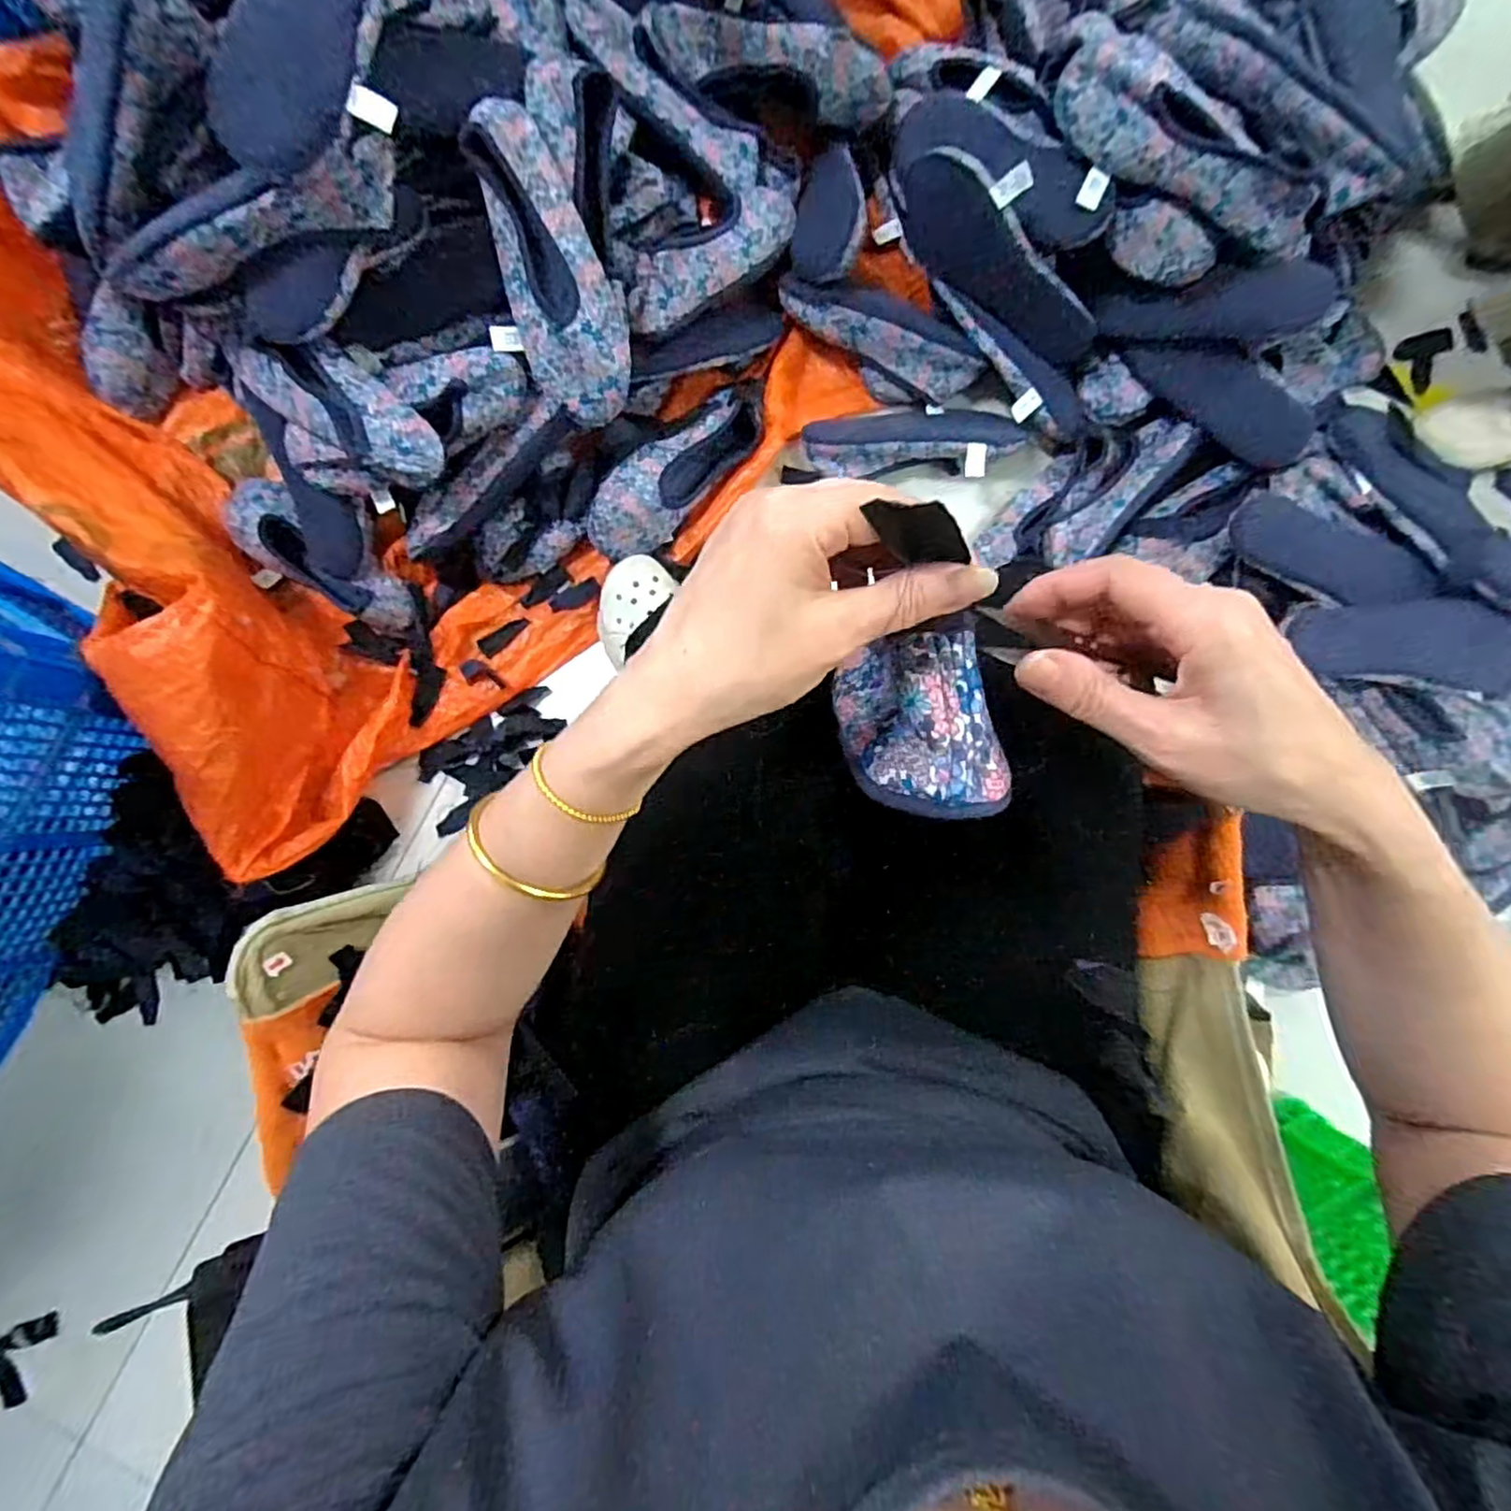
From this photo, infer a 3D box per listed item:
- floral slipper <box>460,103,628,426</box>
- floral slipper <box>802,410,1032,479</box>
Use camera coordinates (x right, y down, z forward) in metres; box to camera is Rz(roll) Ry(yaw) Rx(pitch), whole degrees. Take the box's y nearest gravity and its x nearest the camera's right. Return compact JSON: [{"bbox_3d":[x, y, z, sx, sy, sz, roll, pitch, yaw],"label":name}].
[{"bbox_3d":[-0.191,-0.462,0.680,0.101,0.077,0.252,-19,115,-1],"label":"floral slipper"},{"bbox_3d":[0.191,-0.374,0.846,0.264,0.045,0.091,3,86,1],"label":"floral slipper"}]

